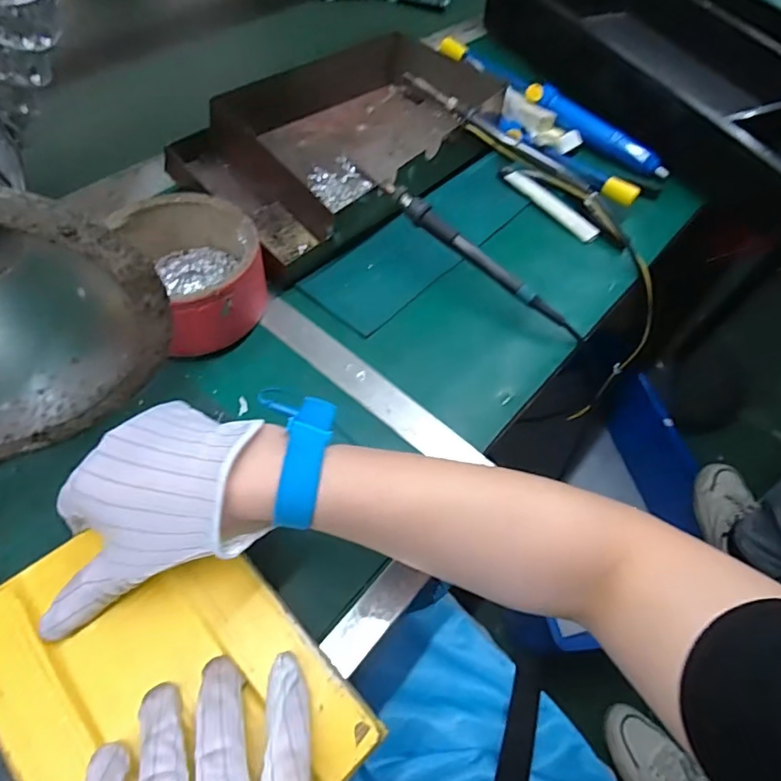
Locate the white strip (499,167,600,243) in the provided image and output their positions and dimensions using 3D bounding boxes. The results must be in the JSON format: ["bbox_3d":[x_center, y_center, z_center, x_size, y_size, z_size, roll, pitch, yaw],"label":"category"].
[{"bbox_3d":[0.165,-0.199,0.563,0.017,0.013,0.130,-35,66,-24],"label":"white strip"}]

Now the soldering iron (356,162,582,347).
[{"bbox_3d":[0.070,-0.120,0.465,0.235,0.015,0.014,39,61,5],"label":"soldering iron"}]

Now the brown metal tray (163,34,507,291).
[{"bbox_3d":[-0.039,-0.251,0.539,0.190,0.072,0.334,39,62,19],"label":"brown metal tray"}]

